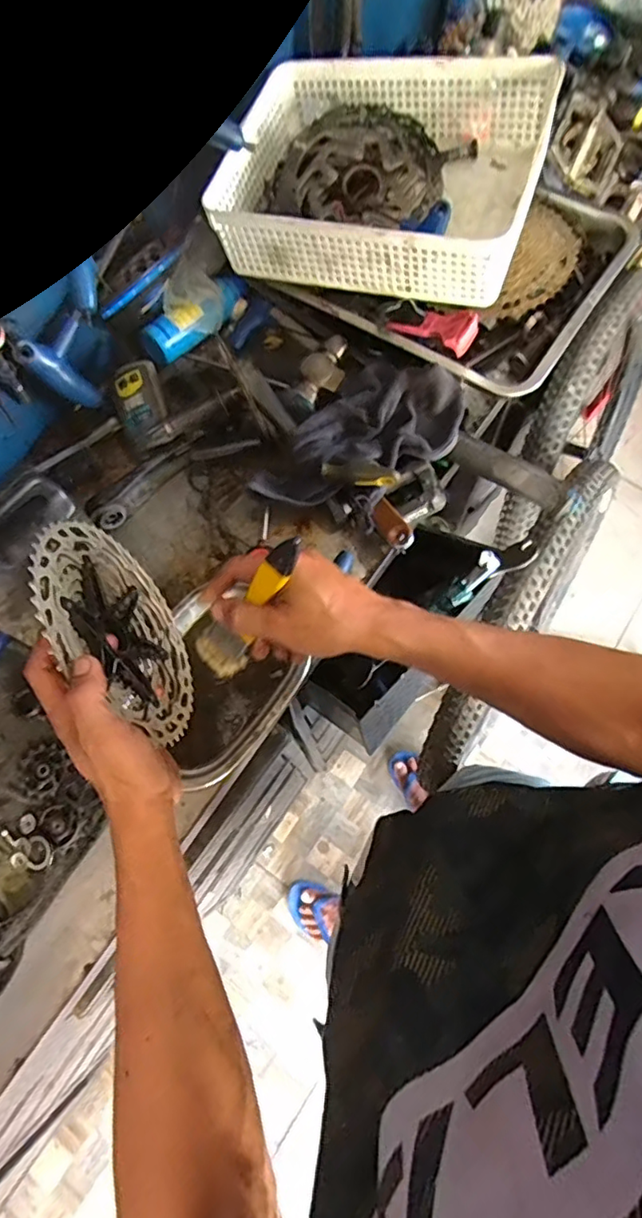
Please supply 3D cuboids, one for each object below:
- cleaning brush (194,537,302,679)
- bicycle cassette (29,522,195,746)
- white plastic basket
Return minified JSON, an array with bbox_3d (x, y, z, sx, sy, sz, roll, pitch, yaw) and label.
[{"bbox_3d":[-0.057,-0.002,0.444,0.025,0.166,0.041,-24,69,-39],"label":"cleaning brush"},{"bbox_3d":[-0.178,0.020,0.478,0.042,0.192,0.166,-24,44,9],"label":"bicycle cassette"},{"bbox_3d":[0.059,-0.473,0.619,0.333,0.100,0.244,21,73,8],"label":"white plastic basket"}]

